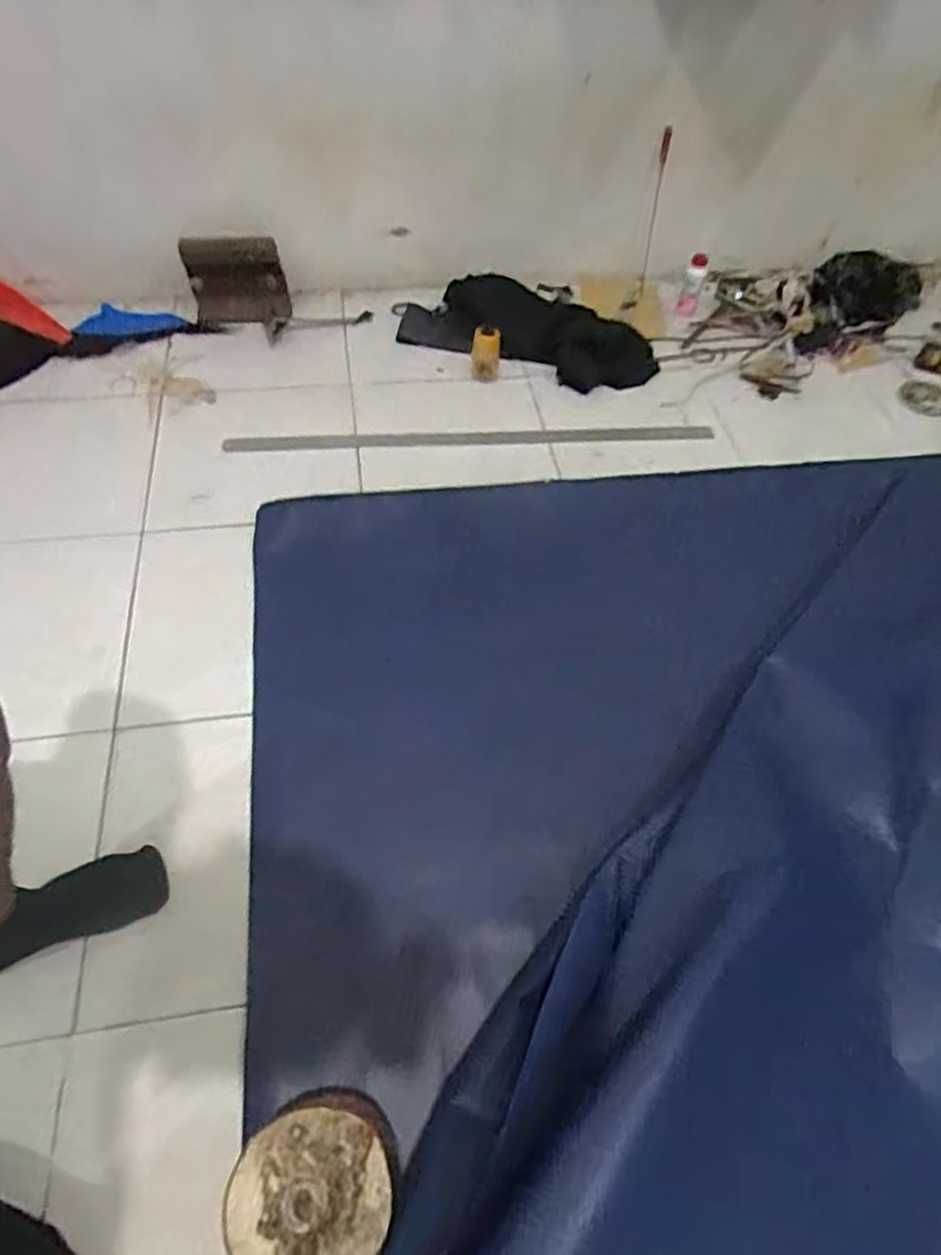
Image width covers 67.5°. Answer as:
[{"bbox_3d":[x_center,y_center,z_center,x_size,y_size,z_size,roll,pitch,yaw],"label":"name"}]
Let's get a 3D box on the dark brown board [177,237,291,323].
[{"bbox_3d":[-0.544,-0.807,1.640,0.226,0.175,0.030,1,35,5],"label":"dark brown board"}]

